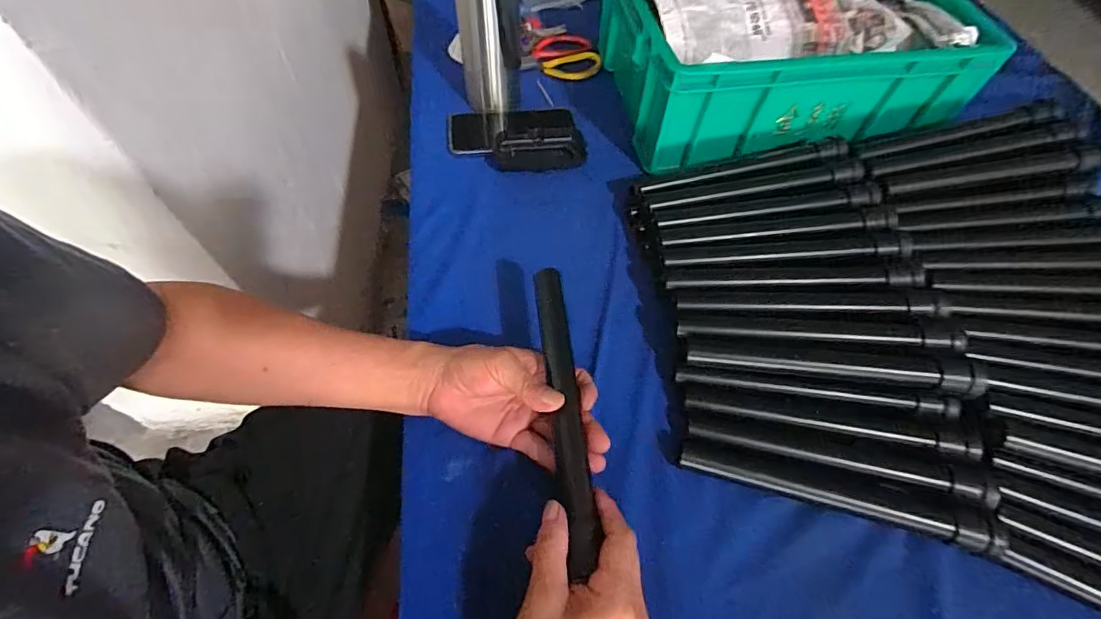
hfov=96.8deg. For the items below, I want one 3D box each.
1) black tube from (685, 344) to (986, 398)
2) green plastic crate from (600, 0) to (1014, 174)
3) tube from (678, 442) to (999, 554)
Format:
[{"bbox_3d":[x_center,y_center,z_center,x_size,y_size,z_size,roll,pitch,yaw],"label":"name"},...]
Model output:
[{"bbox_3d":[0.244,0.049,0.435,0.239,0.041,0.030,9,59,3],"label":"black tube"},{"bbox_3d":[0.299,-0.344,0.639,0.418,0.154,0.304,-7,58,-7],"label":"green plastic crate"},{"bbox_3d":[0.230,0.148,0.401,0.241,0.023,0.033,14,58,6],"label":"tube"}]

